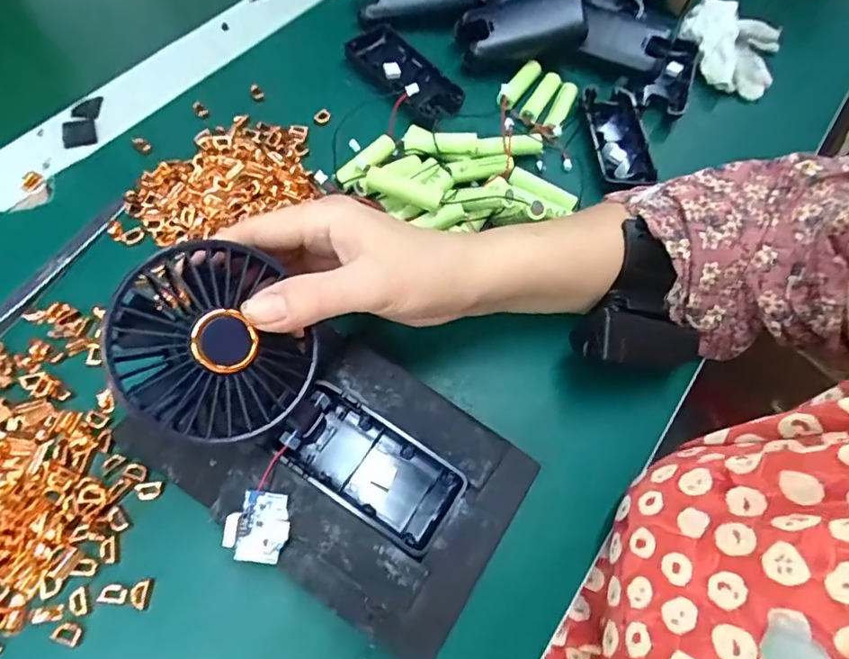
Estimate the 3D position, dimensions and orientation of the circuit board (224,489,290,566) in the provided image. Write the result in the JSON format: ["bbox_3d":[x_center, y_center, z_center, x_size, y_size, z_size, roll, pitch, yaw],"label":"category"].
[{"bbox_3d":[-0.075,0.090,0.242,0.025,0.014,0.031,4,78,3],"label":"circuit board"}]

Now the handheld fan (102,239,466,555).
[{"bbox_3d":[-0.061,0.036,0.256,0.181,0.042,0.077,41,64,-15],"label":"handheld fan"}]

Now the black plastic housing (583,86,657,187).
[{"bbox_3d":[0.143,-0.144,0.396,0.040,0.020,0.079,-2,62,-3],"label":"black plastic housing"}]

